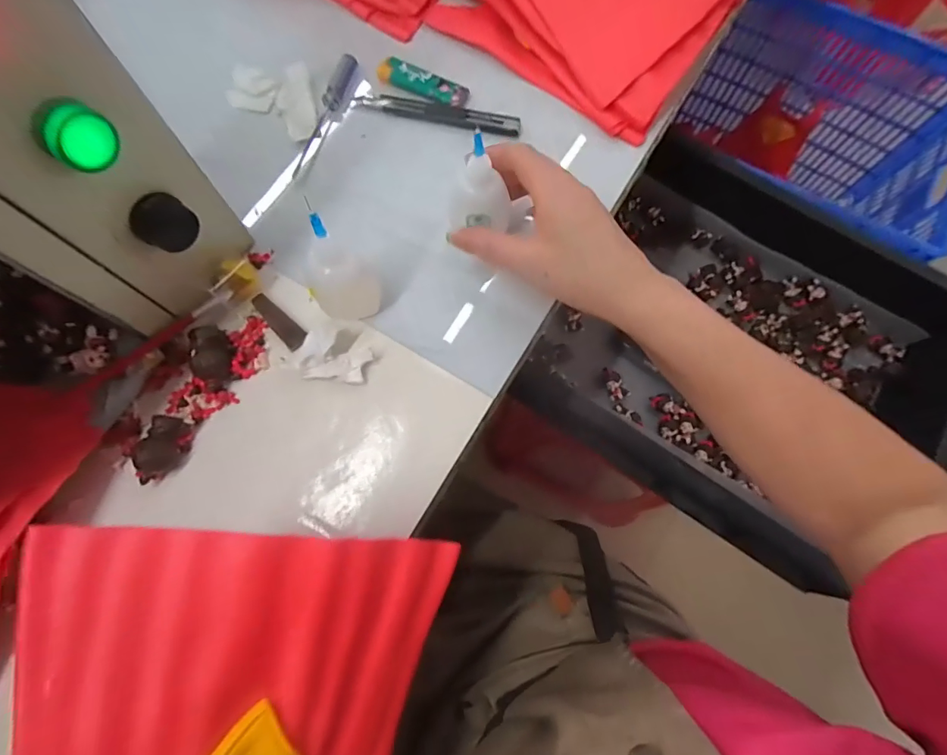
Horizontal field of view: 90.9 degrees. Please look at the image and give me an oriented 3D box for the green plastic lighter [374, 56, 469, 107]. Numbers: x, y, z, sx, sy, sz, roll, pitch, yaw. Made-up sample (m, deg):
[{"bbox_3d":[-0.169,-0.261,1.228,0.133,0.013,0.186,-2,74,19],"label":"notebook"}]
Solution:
[{"bbox_3d":[-0.043,-0.251,0.398,0.079,0.009,0.027,21,74,6],"label":"green plastic lighter"}]

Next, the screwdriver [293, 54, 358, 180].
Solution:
[{"bbox_3d":[-0.126,-0.219,0.387,0.013,0.013,0.121,21,74,6],"label":"screwdriver"}]

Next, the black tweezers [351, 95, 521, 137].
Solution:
[{"bbox_3d":[-0.030,-0.222,0.391,0.138,0.007,0.018,14,74,4],"label":"black tweezers"}]

